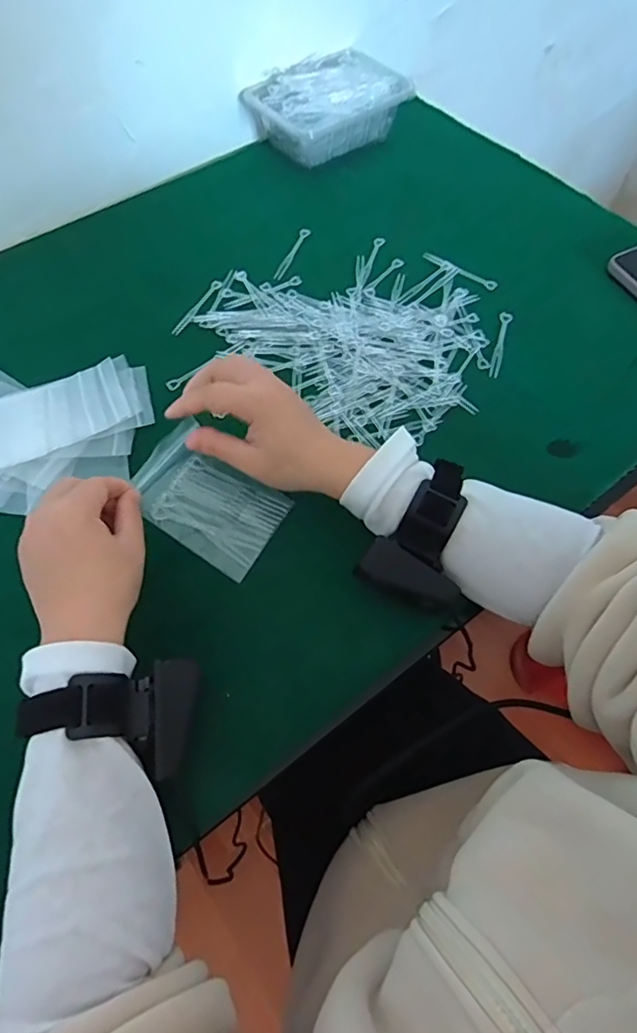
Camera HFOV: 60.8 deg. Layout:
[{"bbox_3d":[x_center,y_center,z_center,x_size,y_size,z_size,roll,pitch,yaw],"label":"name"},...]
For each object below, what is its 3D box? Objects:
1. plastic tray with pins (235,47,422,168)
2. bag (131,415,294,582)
[{"bbox_3d":[0.013,-0.499,0.661,0.178,0.057,0.127,-36,67,-18],"label":"plastic tray with pins"},{"bbox_3d":[-0.085,-0.012,0.423,0.109,0.004,0.078,36,71,-7],"label":"bag"}]

